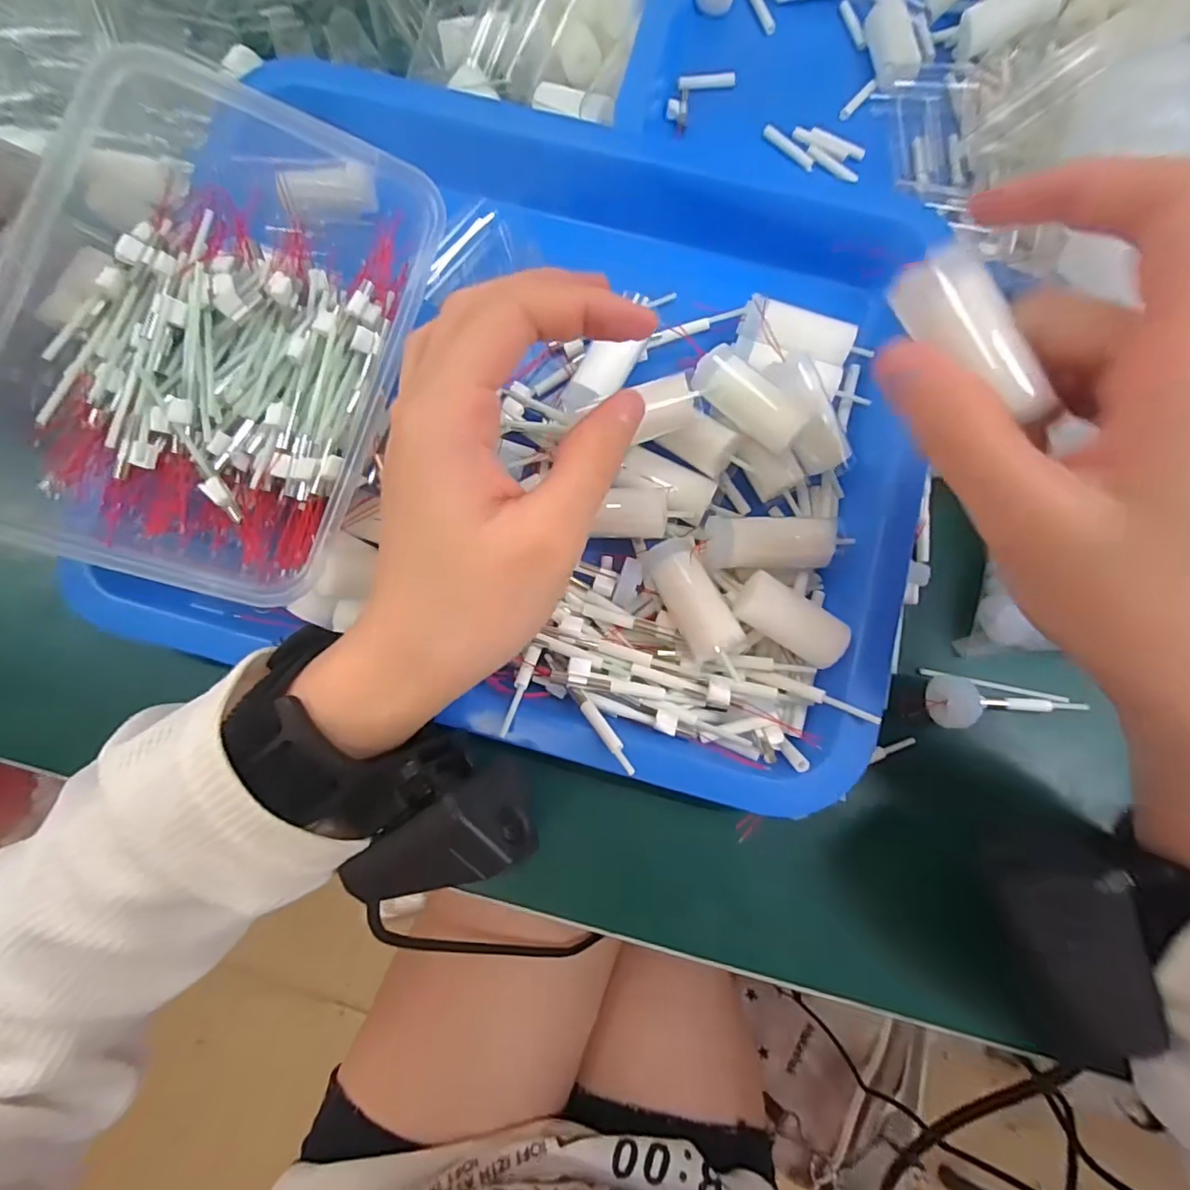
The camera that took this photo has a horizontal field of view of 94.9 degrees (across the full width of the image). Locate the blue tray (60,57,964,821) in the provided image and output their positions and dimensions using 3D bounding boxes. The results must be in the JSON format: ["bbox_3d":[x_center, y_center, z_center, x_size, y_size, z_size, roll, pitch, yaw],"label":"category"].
[{"bbox_3d":[-0.019,-0.085,0.234,0.307,0.036,0.282,15,75,5],"label":"blue tray"}]

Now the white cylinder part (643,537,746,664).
[{"bbox_3d":[0.037,0.003,0.218,0.021,0.024,0.049,-26,75,-7],"label":"white cylinder part"}]

